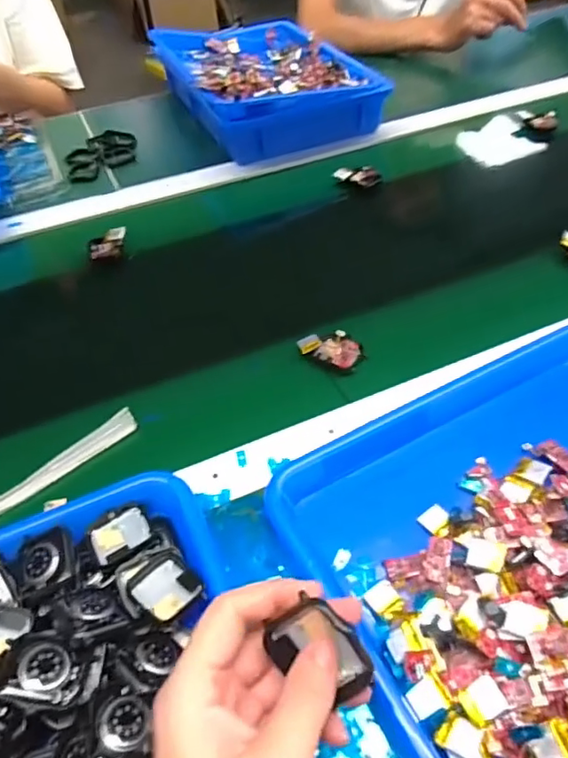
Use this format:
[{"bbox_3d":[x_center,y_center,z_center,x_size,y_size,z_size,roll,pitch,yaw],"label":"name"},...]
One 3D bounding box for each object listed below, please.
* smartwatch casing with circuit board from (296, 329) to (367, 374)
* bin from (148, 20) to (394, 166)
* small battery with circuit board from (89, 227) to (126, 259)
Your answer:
[{"bbox_3d":[0.043,-0.027,0.499,0.058,0.015,0.034,18,52,17],"label":"smartwatch casing with circuit board"},{"bbox_3d":[-0.034,-0.452,0.817,0.250,0.082,0.323,-19,51,-14],"label":"bin"},{"bbox_3d":[-0.201,-0.156,0.622,0.037,0.011,0.045,0,49,3],"label":"small battery with circuit board"}]

